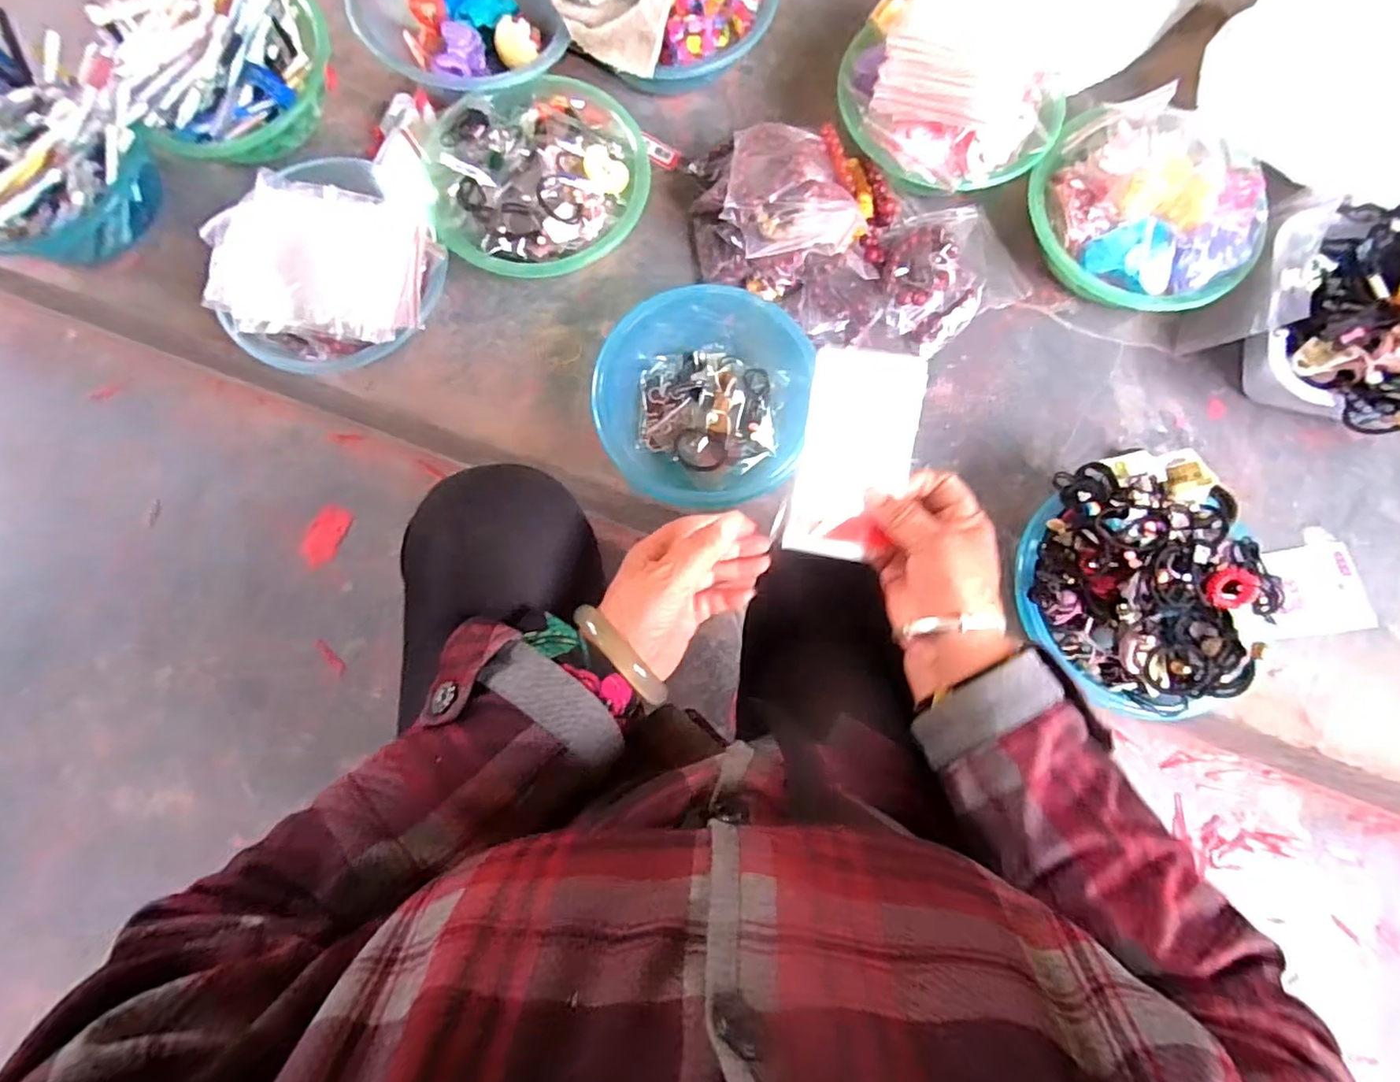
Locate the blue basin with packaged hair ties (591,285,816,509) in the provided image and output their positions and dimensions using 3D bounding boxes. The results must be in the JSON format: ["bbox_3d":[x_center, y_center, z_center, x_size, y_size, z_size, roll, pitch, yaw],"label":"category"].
[{"bbox_3d":[0.006,-0.150,0.635,0.208,0.073,0.216,0,79,0],"label":"blue basin with packaged hair ties"}]

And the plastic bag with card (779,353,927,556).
[{"bbox_3d":[0.098,-0.053,0.388,0.069,0.005,0.128,9,99,0],"label":"plastic bag with card"}]

